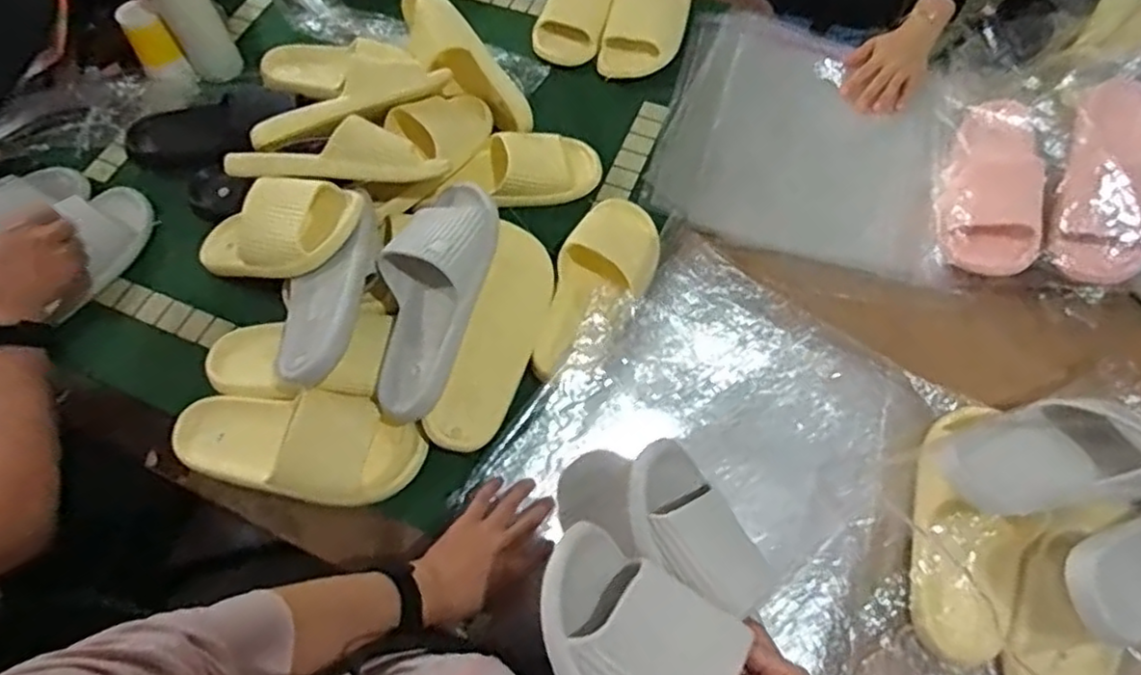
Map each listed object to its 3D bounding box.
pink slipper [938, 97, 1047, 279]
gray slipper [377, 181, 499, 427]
[{"bbox_3d":[0.500,-0.187,0.805,0.093,0.077,0.230,10,65,5],"label":"pink slipper"},{"bbox_3d":[-0.145,-0.043,0.682,0.113,0.054,0.259,11,79,5],"label":"gray slipper"}]

